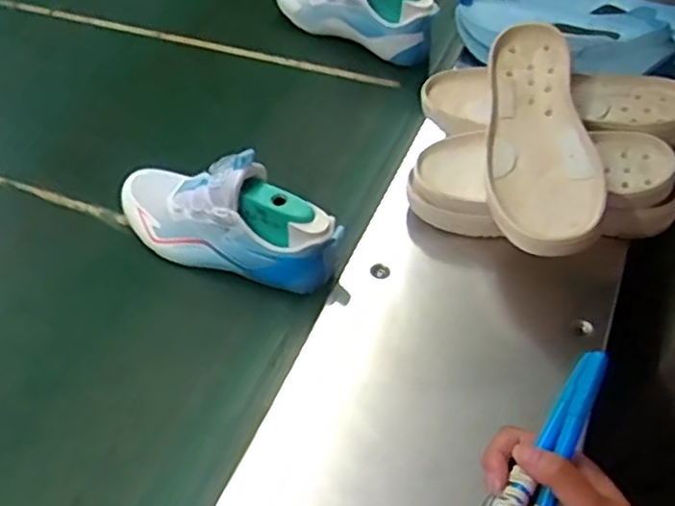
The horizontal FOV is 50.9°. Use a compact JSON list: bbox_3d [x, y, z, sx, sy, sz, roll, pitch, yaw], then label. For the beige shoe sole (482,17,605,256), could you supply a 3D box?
[{"bbox_3d":[0.185,-0.108,0.632,0.098,0.049,0.249,6,50,6],"label":"beige shoe sole"}]

